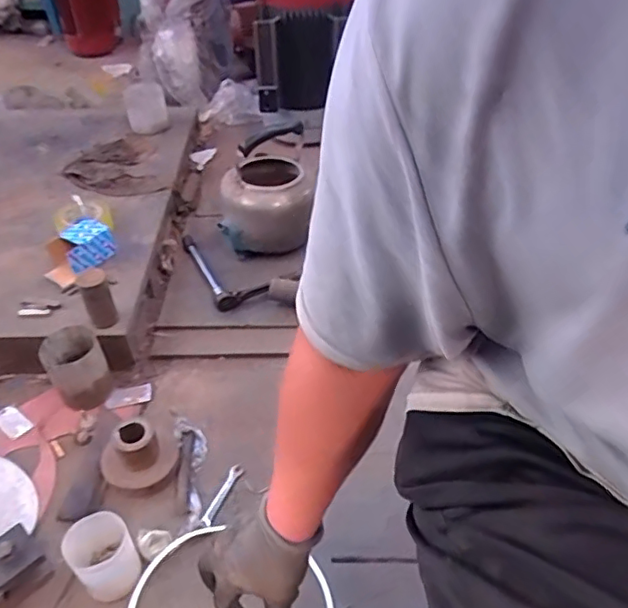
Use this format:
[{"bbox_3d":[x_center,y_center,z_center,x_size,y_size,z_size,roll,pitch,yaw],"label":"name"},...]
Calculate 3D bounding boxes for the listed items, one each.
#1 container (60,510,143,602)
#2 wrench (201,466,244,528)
[{"bbox_3d":[-0.272,0.331,0.750,0.074,0.098,0.070,-32,54,-30],"label":"container"},{"bbox_3d":[-0.139,0.286,0.865,0.019,0.004,0.102,19,47,17],"label":"wrench"}]

